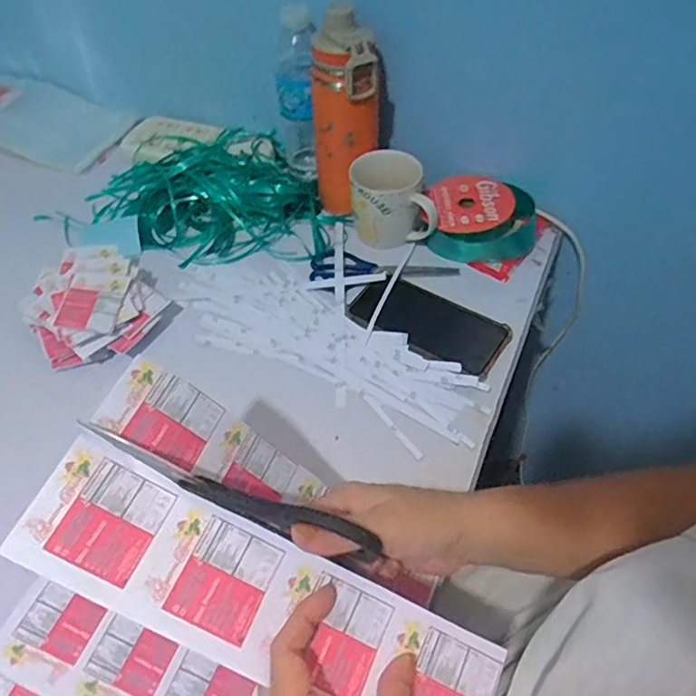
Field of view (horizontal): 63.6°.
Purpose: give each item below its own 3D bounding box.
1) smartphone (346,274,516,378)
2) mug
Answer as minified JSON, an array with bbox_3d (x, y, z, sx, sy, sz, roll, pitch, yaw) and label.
[{"bbox_3d":[0.084,-0.030,0.601,0.166,0.009,0.084,25,58,23],"label":"smartphone"},{"bbox_3d":[0.051,-0.174,0.666,0.092,0.088,0.086,-6,51,0],"label":"mug"}]

